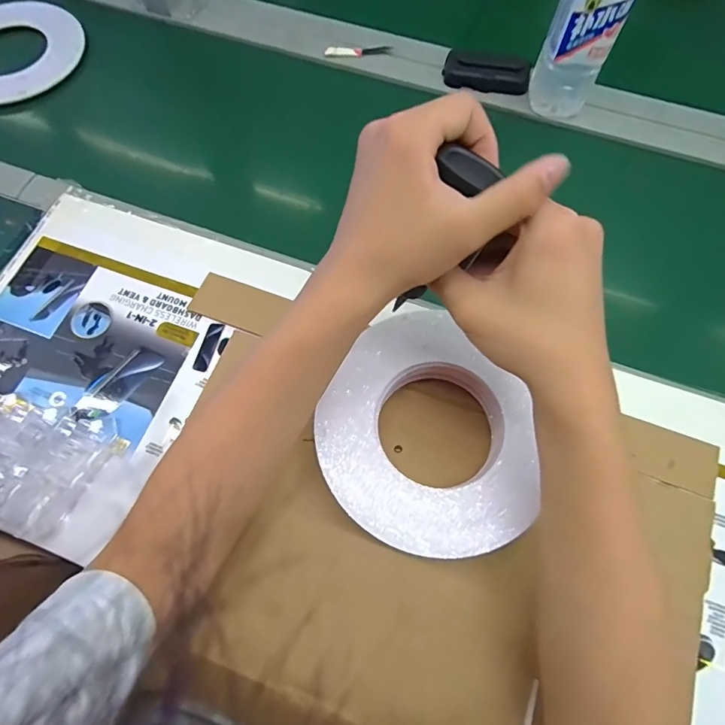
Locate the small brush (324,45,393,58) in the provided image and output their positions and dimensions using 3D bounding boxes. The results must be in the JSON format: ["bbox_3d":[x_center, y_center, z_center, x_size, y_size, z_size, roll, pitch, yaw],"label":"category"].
[{"bbox_3d":[-0.006,-0.416,0.604,0.089,0.017,0.004,4,69,1],"label":"small brush"}]

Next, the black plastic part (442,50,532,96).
[{"bbox_3d":[0.157,-0.368,0.574,0.108,0.024,0.041,15,70,5],"label":"black plastic part"}]

